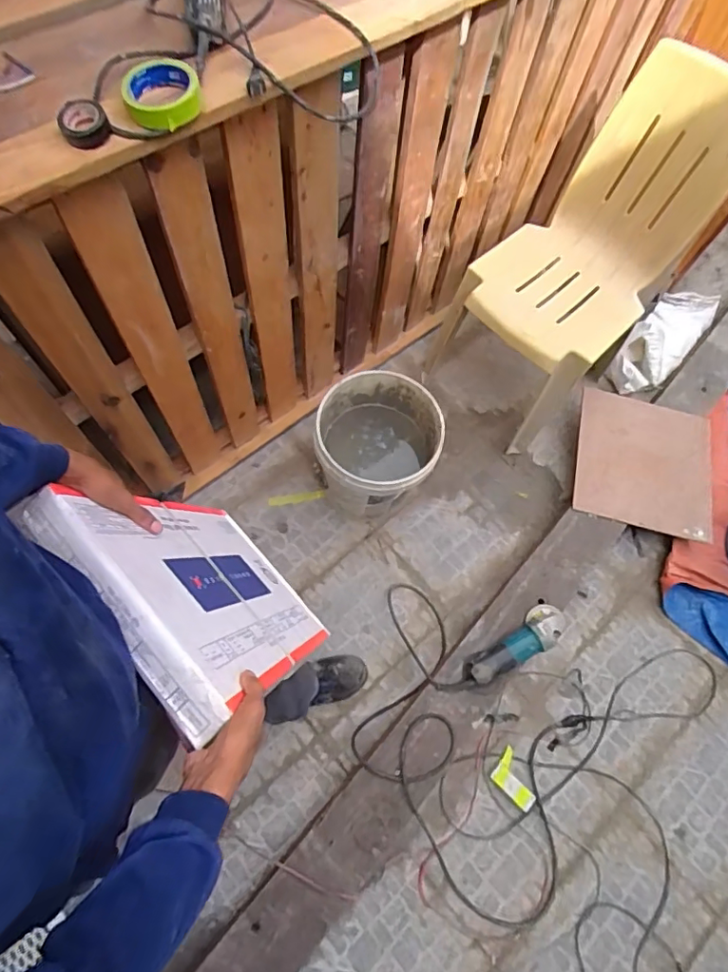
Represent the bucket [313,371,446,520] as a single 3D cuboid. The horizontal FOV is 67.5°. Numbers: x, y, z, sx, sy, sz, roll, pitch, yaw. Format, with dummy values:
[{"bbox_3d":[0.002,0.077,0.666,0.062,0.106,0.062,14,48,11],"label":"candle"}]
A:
[{"bbox_3d":[0.041,-0.090,1.453,0.294,0.325,0.316,2,69,-6],"label":"bucket"}]

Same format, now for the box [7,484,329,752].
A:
[{"bbox_3d":[-0.204,0.141,0.745,0.046,0.457,0.290,-44,80,3],"label":"box"}]

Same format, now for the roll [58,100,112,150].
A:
[{"bbox_3d":[-0.344,-0.444,0.672,0.053,0.024,0.062,5,69,-5],"label":"roll"}]

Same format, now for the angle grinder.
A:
[{"bbox_3d":[0.371,0.381,1.298,0.295,0.081,0.093,-30,75,-16],"label":"angle grinder"}]

